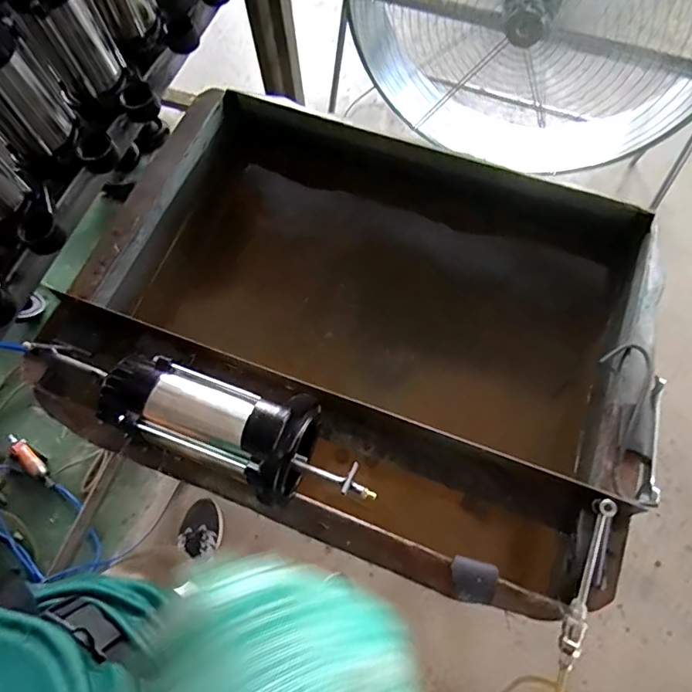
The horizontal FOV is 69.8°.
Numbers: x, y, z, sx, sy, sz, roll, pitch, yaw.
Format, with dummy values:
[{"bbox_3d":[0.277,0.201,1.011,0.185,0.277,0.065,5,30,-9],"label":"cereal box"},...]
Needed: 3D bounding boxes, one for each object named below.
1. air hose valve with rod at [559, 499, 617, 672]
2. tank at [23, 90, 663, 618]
[{"bbox_3d":[0.249,0.244,0.511,0.019,0.019,0.171,18,84,9],"label":"air hose valve with rod"},{"bbox_3d":[0.027,-0.034,0.732,0.783,0.241,0.600,17,71,9],"label":"tank"}]

